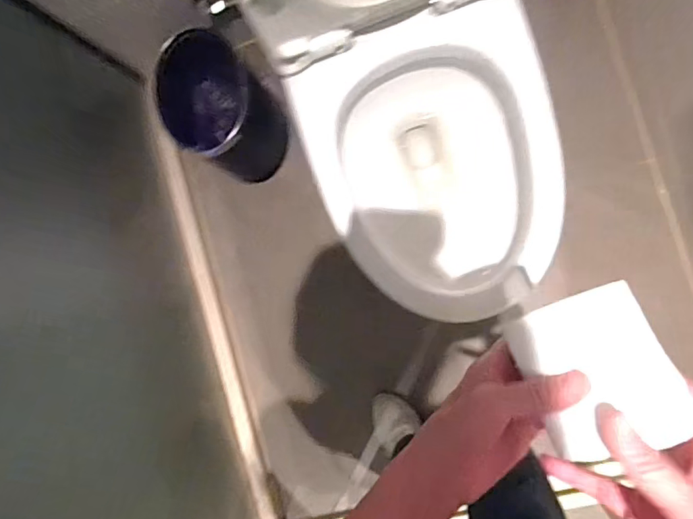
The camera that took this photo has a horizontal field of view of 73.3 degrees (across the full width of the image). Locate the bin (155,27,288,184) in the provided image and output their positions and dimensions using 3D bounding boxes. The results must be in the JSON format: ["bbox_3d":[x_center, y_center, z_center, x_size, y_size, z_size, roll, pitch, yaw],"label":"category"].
[{"bbox_3d":[-0.261,-0.331,1.050,0.226,0.290,0.245,28,94,8],"label":"bin"}]

